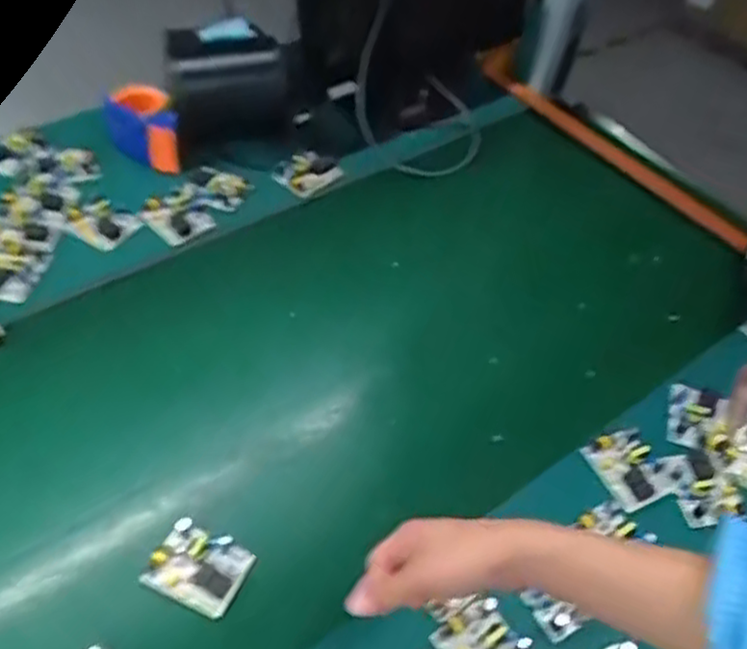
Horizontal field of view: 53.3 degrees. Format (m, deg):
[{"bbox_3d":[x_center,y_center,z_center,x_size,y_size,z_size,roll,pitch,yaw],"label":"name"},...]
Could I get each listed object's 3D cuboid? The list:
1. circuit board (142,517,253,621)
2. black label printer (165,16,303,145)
[{"bbox_3d":[-0.161,0.224,0.687,0.082,0.014,0.066,25,65,6],"label":"circuit board"},{"bbox_3d":[-0.200,-0.348,1.070,0.186,0.140,0.150,-3,49,-8],"label":"black label printer"}]

